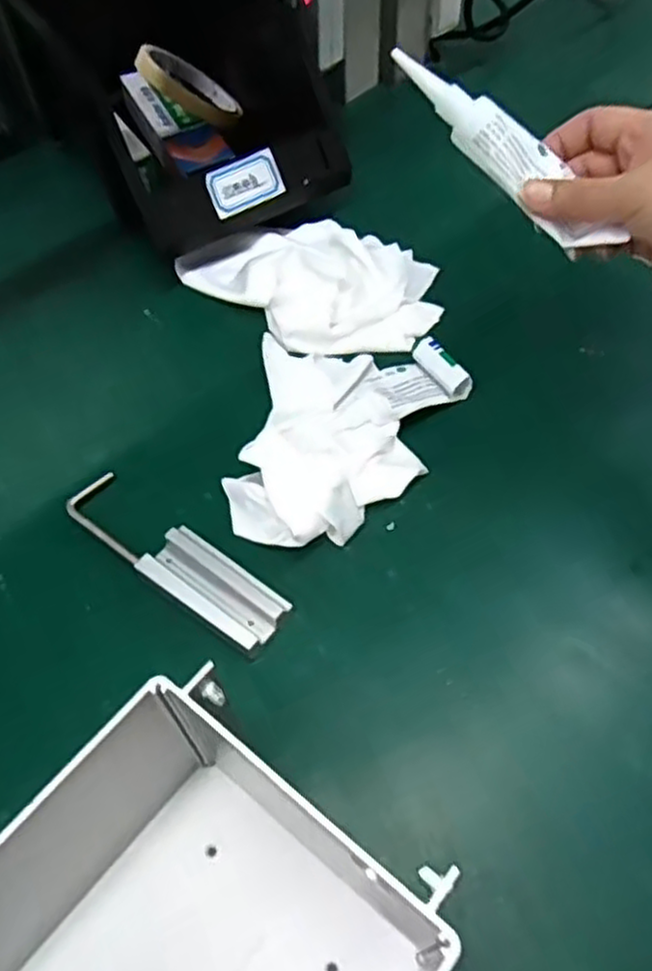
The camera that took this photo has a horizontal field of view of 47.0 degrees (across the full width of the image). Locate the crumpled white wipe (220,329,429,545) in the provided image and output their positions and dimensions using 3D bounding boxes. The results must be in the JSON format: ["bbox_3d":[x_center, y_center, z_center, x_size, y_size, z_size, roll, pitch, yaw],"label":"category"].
[{"bbox_3d":[-0.012,-0.037,0.444,0.112,0.034,0.154,-15,57,-8],"label":"crumpled white wipe"}]

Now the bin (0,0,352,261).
[{"bbox_3d":[-0.101,-0.290,0.565,0.180,0.117,0.237,-29,60,-16],"label":"bin"}]

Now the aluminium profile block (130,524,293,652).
[{"bbox_3d":[-0.058,0.054,0.392,0.076,0.015,0.036,31,63,20],"label":"aluminium profile block"}]

